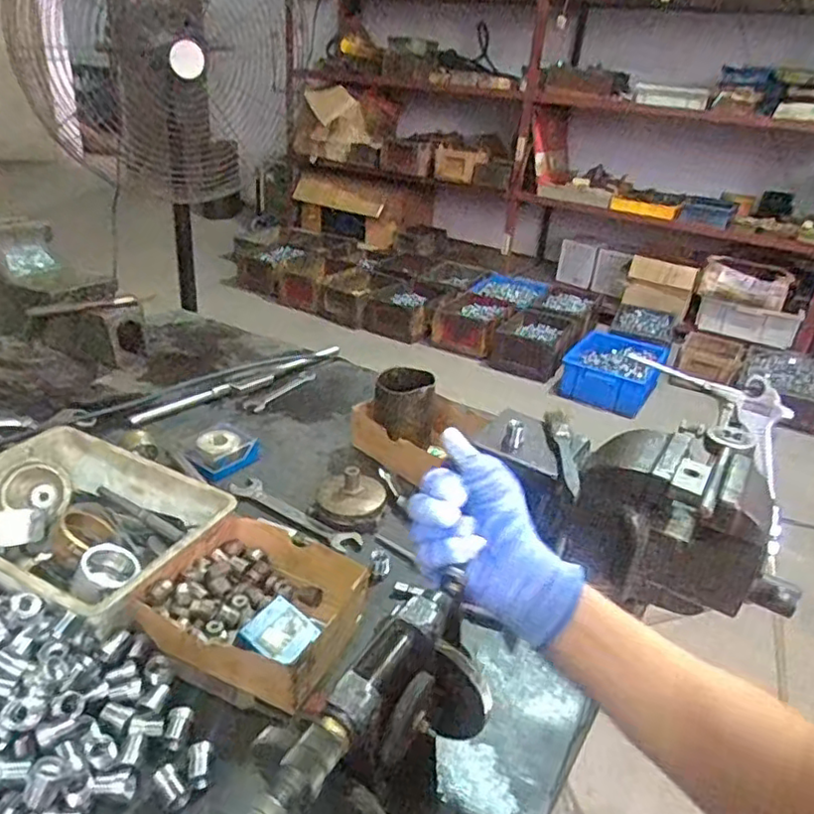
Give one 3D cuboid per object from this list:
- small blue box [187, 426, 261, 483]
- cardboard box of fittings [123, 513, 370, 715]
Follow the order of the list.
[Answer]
[{"bbox_3d":[-0.228,0.057,0.778,0.068,0.033,0.076,18,30,21],"label":"small blue box"},{"bbox_3d":[-0.128,0.170,0.558,0.171,0.052,0.145,15,29,16],"label":"cardboard box of fittings"}]

